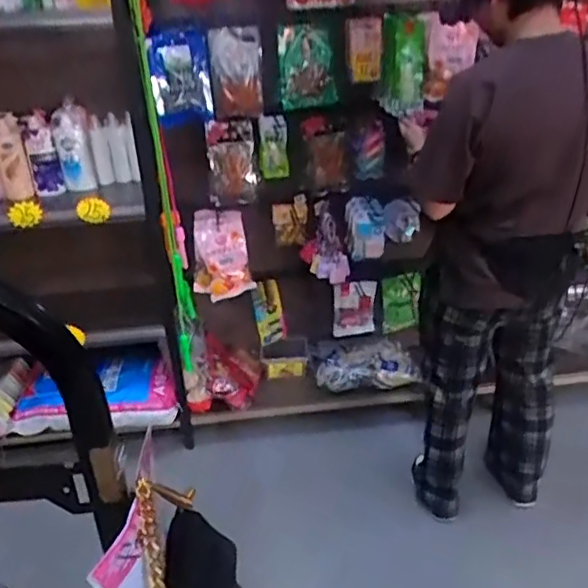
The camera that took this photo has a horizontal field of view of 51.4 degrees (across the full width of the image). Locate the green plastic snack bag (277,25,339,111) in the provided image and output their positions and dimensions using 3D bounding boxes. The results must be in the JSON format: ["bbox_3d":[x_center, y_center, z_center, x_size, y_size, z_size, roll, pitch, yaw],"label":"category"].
[{"bbox_3d":[0.035,-0.660,1.783,0.165,0.256,0.015,-12,50,-2],"label":"green plastic snack bag"}]

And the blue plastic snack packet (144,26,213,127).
[{"bbox_3d":[-0.311,-0.600,1.691,0.159,0.229,0.050,-7,28,-8],"label":"blue plastic snack packet"}]

